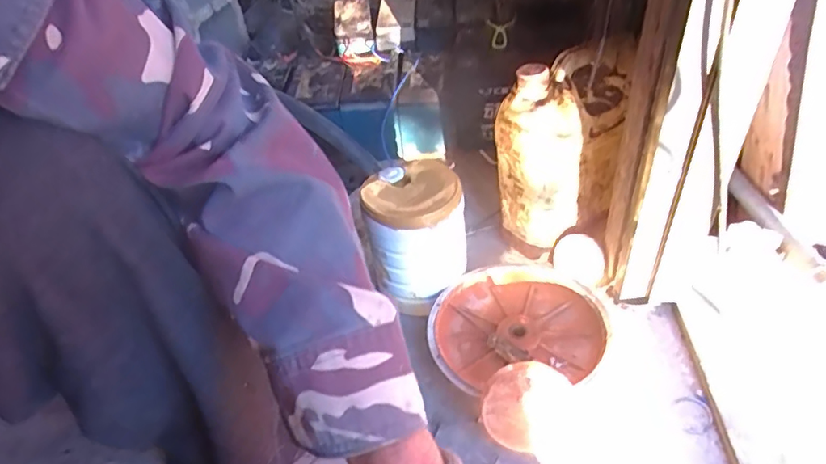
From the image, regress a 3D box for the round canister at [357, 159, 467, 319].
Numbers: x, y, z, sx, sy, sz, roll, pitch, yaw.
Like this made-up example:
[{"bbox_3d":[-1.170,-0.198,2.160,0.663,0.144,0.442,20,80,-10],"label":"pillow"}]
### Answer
[{"bbox_3d":[0.007,0.008,0.742,0.122,0.153,0.130,-4,43,4],"label":"round canister"}]

